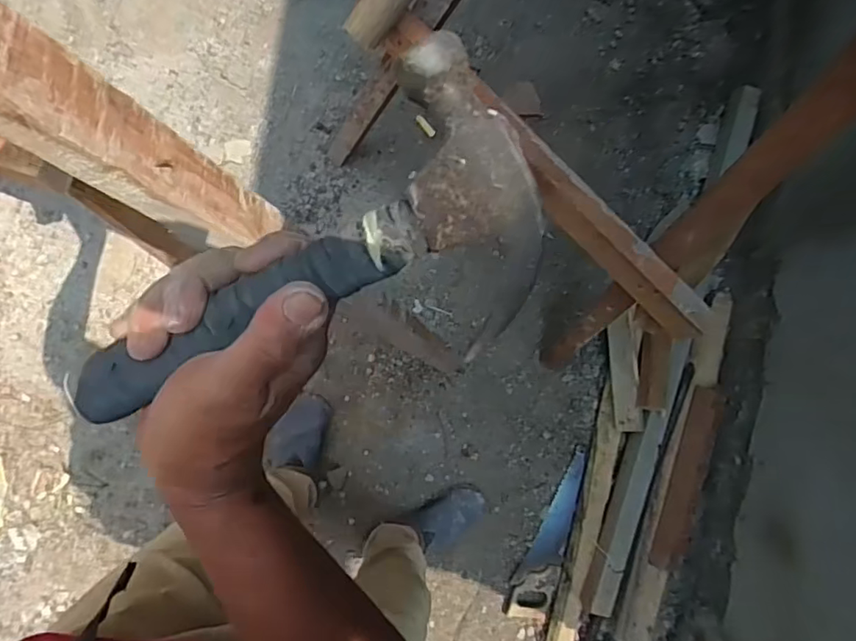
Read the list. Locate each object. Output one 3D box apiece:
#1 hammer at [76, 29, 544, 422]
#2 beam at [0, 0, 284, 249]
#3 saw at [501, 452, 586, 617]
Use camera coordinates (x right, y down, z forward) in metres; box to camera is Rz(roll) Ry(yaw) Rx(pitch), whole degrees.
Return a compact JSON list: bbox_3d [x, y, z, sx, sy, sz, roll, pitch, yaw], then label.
[{"bbox_3d":[-0.064,-0.011,0.251,0.236,0.023,0.111,-26,89,18],"label":"hammer"},{"bbox_3d":[-0.211,-0.121,0.351,0.032,0.364,0.063,28,86,22],"label":"beam"},{"bbox_3d":[0.277,0.493,1.287,0.093,0.018,0.388,18,87,-2],"label":"saw"}]

